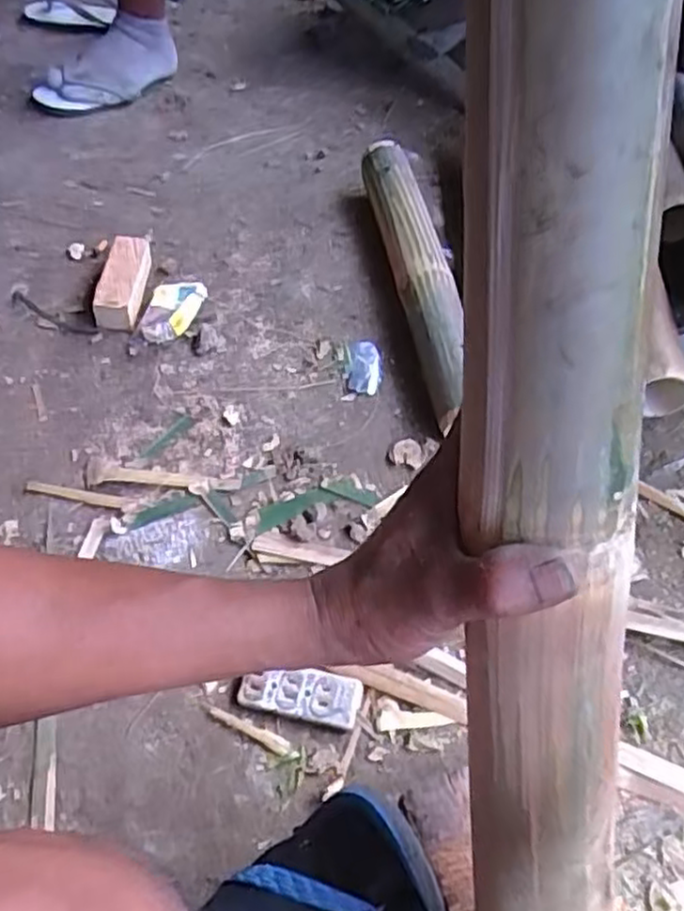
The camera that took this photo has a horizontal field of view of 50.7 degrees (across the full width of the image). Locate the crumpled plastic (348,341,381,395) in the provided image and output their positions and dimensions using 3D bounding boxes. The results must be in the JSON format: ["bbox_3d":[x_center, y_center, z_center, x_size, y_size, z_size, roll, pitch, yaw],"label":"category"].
[{"bbox_3d":[0.028,-0.109,0.884,0.039,0.010,0.088,0,54,3],"label":"crumpled plastic"}]

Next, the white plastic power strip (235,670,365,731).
[{"bbox_3d":[-0.037,0.207,0.631,0.106,0.014,0.042,10,55,10],"label":"white plastic power strip"}]

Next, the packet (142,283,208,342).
[{"bbox_3d":[-0.217,-0.185,0.923,0.069,0.028,0.100,5,55,7],"label":"packet"}]

